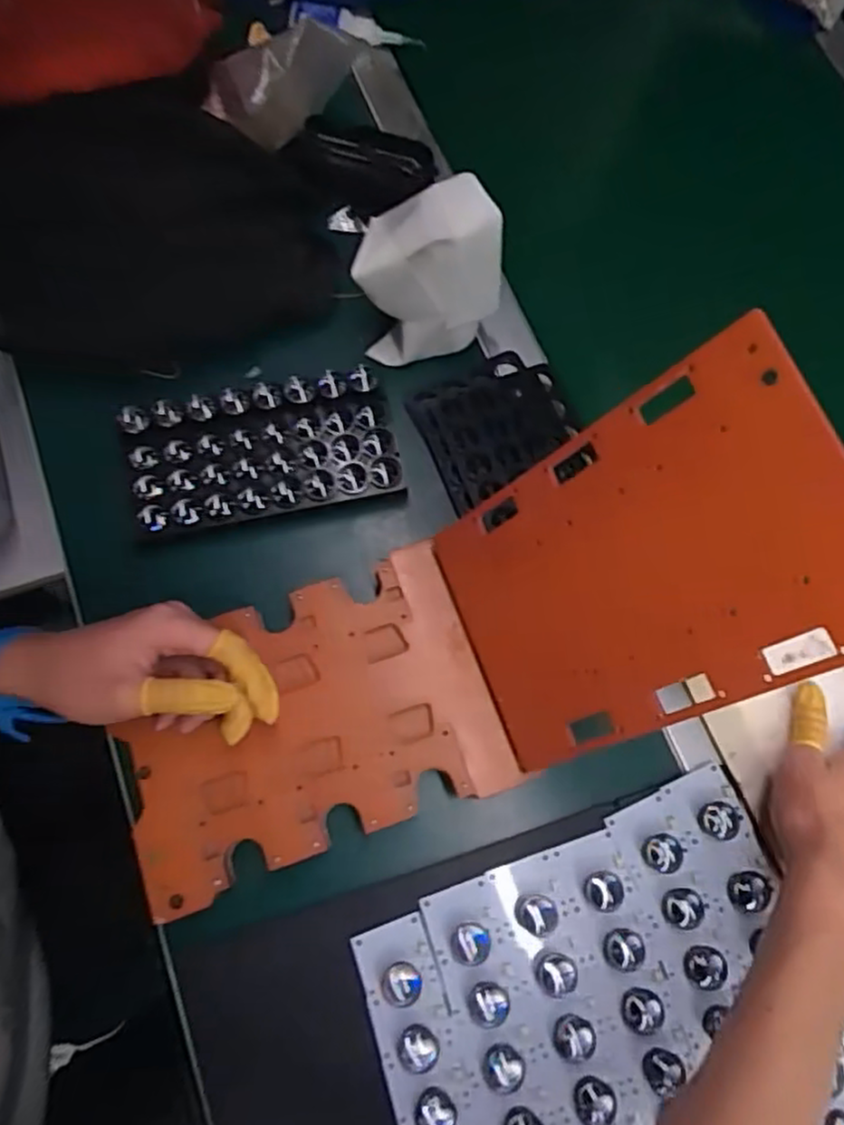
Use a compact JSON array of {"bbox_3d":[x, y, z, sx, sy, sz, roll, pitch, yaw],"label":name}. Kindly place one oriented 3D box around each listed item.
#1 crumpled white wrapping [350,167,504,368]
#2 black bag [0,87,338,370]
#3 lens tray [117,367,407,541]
[{"bbox_3d":[0.004,-0.208,0.518,0.101,0.113,0.067,-6,74,-4],"label":"crumpled white wrapping"},{"bbox_3d":[-0.228,-0.265,0.554,0.292,0.044,0.212,-9,74,-5],"label":"black bag"},{"bbox_3d":[-0.115,-0.079,0.518,0.187,0.033,0.094,-12,74,-6],"label":"lens tray"}]

